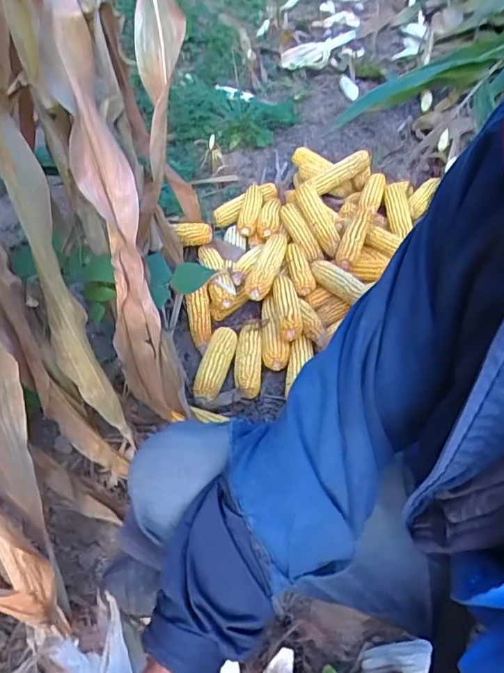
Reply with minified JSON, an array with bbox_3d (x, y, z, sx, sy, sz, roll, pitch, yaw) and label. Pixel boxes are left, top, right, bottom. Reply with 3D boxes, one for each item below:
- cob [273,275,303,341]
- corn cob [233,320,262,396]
[{"bbox_3d":[0.076,-0.068,1.187,0.052,0.061,0.200,-5,45,-2],"label":"cob"},{"bbox_3d":[-0.006,0.046,1.147,0.056,0.043,0.182,1,45,4],"label":"corn cob"}]

